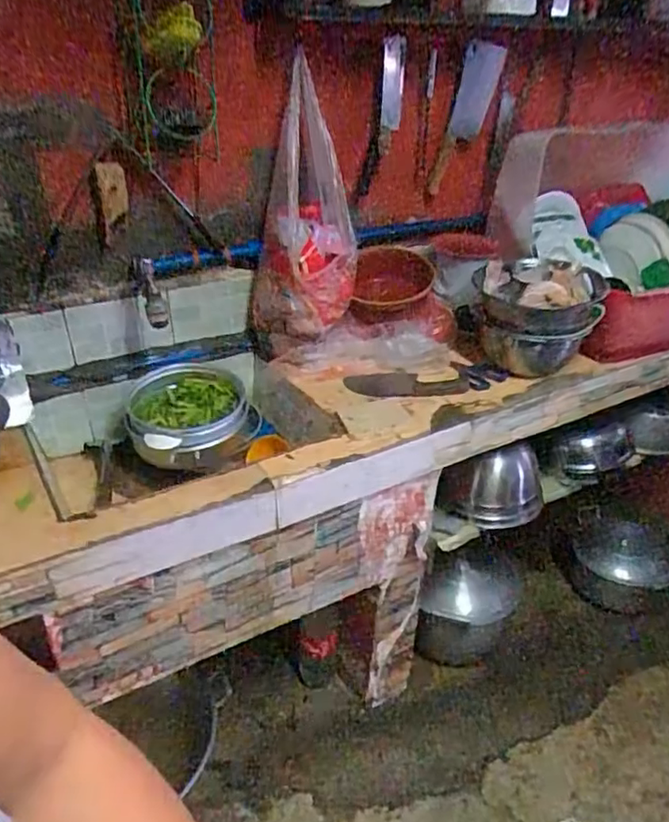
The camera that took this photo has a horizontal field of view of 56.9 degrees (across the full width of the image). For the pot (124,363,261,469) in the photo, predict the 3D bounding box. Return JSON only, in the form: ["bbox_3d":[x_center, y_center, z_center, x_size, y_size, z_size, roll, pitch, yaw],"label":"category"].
[{"bbox_3d":[-0.276,0.007,1.218,0.248,0.109,0.215,-11,32,-18],"label":"pot"}]

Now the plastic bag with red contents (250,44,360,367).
[{"bbox_3d":[-0.060,-0.396,1.299,0.176,0.571,0.282,3,2,-25],"label":"plastic bag with red contents"}]

